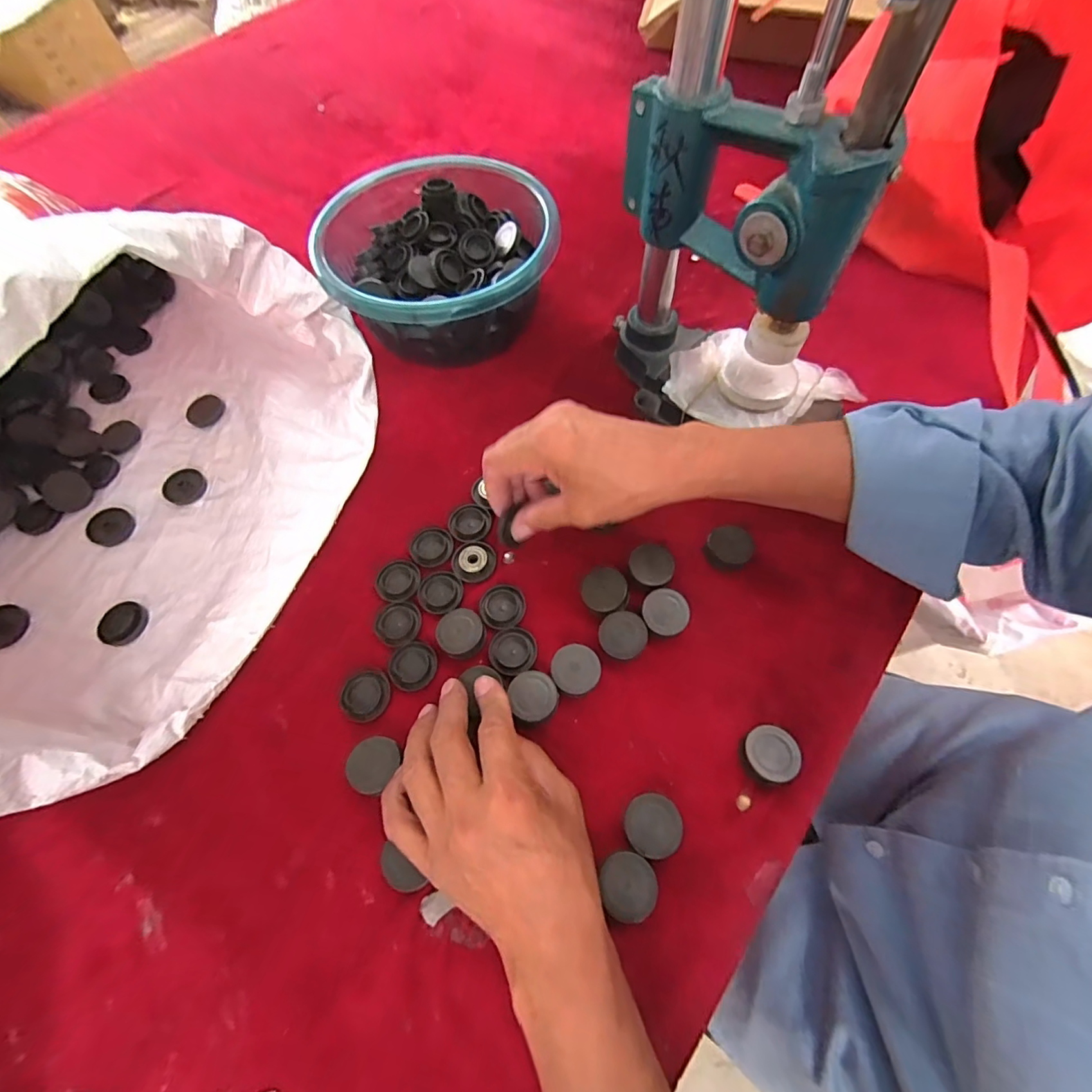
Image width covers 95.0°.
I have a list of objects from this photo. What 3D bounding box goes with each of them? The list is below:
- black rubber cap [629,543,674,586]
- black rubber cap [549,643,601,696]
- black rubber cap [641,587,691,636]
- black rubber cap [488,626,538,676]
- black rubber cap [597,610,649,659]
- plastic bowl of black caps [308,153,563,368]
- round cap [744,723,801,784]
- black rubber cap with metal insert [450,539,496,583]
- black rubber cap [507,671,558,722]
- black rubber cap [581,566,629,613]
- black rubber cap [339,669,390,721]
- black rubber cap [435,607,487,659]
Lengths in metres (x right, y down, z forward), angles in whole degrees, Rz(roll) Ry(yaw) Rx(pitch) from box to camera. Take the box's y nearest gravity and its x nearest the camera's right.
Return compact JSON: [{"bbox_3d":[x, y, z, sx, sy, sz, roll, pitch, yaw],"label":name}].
[{"bbox_3d":[0.078,0.015,0.370,0.032,0.017,0.030,-1,64,2],"label":"black rubber cap"},{"bbox_3d":[0.020,0.085,0.340,0.033,0.016,0.032,-1,64,2],"label":"black rubber cap"},{"bbox_3d":[0.084,0.048,0.354,0.032,0.017,0.032,-1,64,2],"label":"black rubber cap"},{"bbox_3d":[-0.023,0.074,0.351,0.033,0.007,0.033,-1,64,2],"label":"black rubber cap"},{"bbox_3d":[0.053,0.063,0.349,0.032,0.016,0.031,-1,64,2],"label":"black rubber cap"},{"bbox_3d":[-0.095,-0.256,0.472,0.203,0.092,0.194,-1,64,2],"label":"plastic bowl of black caps"},{"bbox_3d":[0.138,0.129,0.311,0.031,0.017,0.032,-1,64,2],"label":"round cap"},{"bbox_3d":[-0.055,0.010,0.382,0.033,0.007,0.033,-1,64,2],"label":"black rubber cap with metal insert"},{"bbox_3d":[-0.008,0.100,0.332,0.030,0.016,0.032,-1,64,2],"label":"black rubber cap"},{"bbox_3d":[0.043,0.035,0.363,0.032,0.020,0.032,-1,64,2],"label":"black rubber cap"},{"bbox_3d":[-0.123,0.102,0.342,0.031,0.010,0.033,-1,64,2],"label":"black rubber cap"},{"bbox_3d":[-0.060,0.062,0.352,0.034,0.015,0.035,-1,64,2],"label":"black rubber cap"}]

